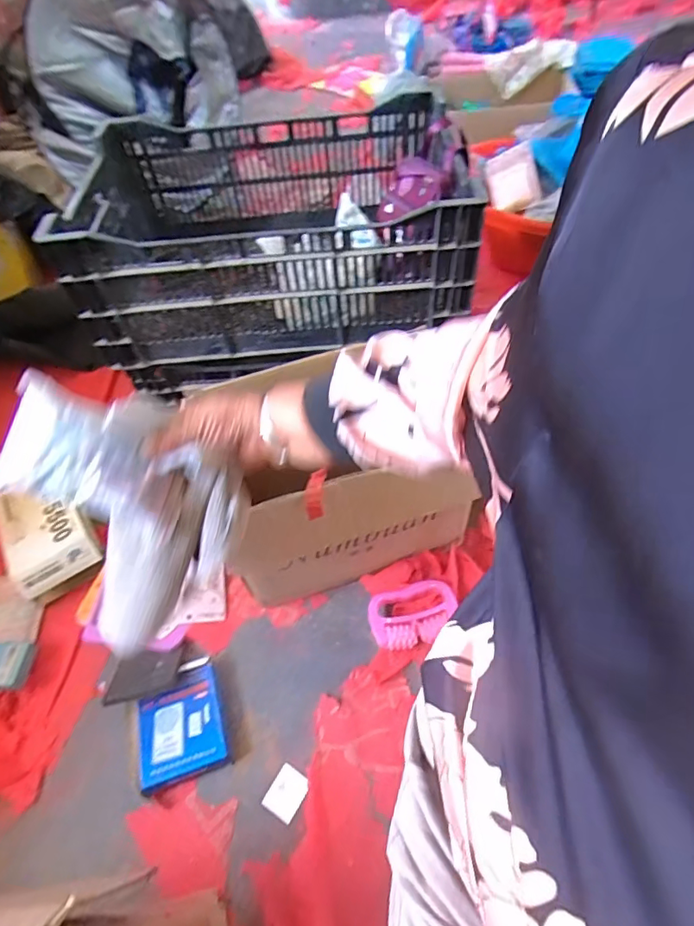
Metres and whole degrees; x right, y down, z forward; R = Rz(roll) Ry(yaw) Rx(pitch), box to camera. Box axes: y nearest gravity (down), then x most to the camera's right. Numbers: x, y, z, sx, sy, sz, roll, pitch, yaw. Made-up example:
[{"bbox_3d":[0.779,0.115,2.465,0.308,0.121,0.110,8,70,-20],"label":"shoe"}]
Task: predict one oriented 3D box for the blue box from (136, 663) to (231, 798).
[{"bbox_3d":[-0.238,0.377,0.742,0.124,0.034,0.140,-20,55,-9],"label":"blue box"}]

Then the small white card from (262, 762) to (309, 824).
[{"bbox_3d":[-0.081,0.443,0.697,0.047,0.004,0.058,24,60,21],"label":"small white card"}]

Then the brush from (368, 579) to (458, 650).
[{"bbox_3d":[0.100,0.231,0.796,0.132,0.049,0.087,-14,55,-4],"label":"brush"}]

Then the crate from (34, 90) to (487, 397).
[{"bbox_3d":[-0.135,-0.411,0.910,0.618,0.256,0.441,-5,55,2],"label":"crate"}]

